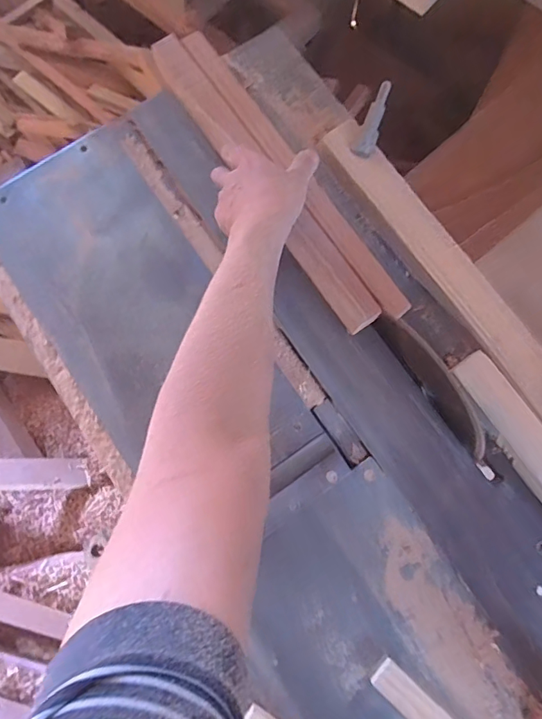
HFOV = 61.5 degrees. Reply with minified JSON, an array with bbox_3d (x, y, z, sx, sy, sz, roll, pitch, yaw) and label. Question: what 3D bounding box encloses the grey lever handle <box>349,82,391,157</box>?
[{"bbox_3d":[0.125,-0.288,0.546,0.024,0.019,0.098,23,81,5],"label":"grey lever handle"}]

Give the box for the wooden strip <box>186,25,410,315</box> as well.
[{"bbox_3d":[0.022,-0.230,0.542,0.029,0.013,0.438,-34,81,-5],"label":"wooden strip"}]

